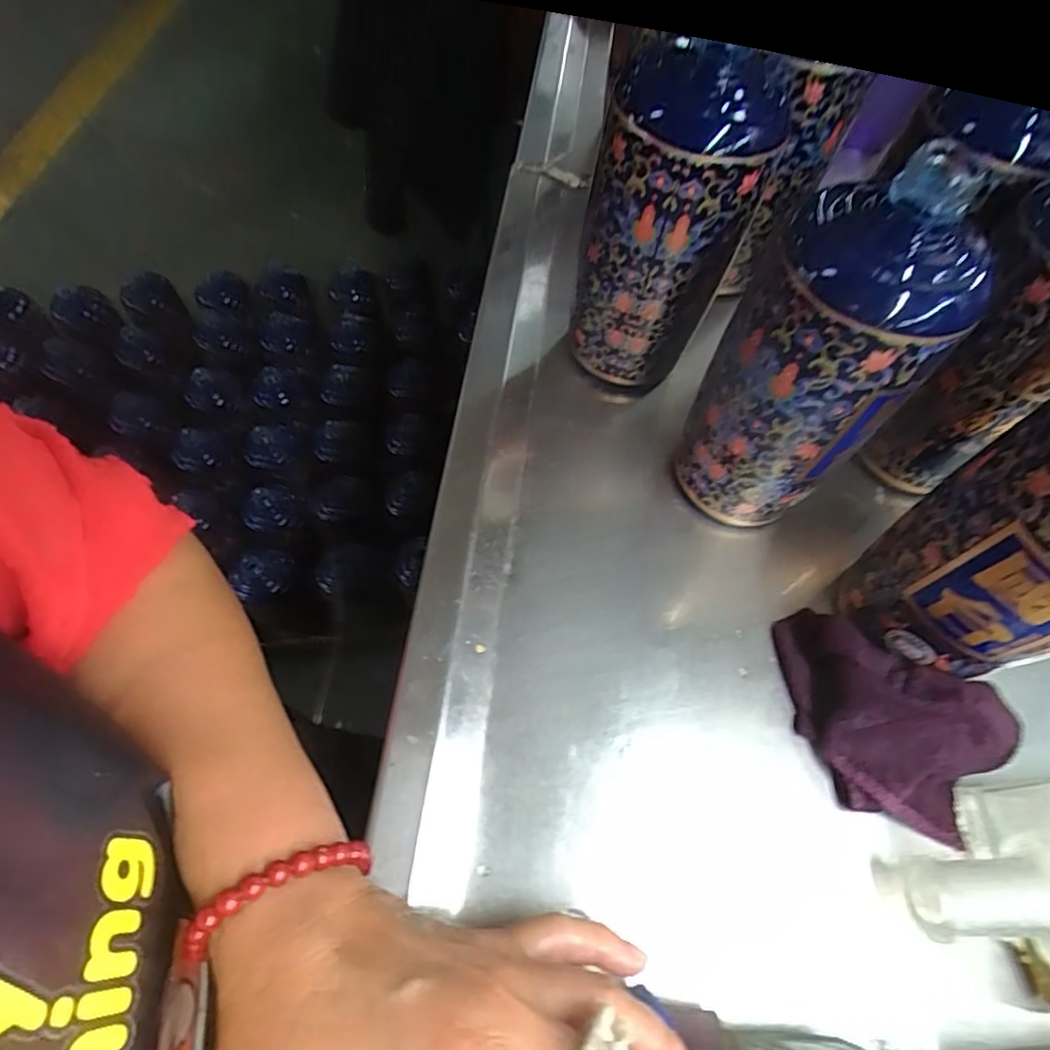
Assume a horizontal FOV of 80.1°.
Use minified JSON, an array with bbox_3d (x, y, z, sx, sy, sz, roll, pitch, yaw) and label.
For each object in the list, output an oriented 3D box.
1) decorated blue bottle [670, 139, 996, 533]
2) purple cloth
[{"bbox_3d":[0.129,-0.069,0.289,0.067,0.172,0.077,-29,66,-17],"label":"decorated blue bottle"},{"bbox_3d":[0.172,0.094,0.296,0.112,0.034,0.077,29,64,13],"label":"purple cloth"}]

